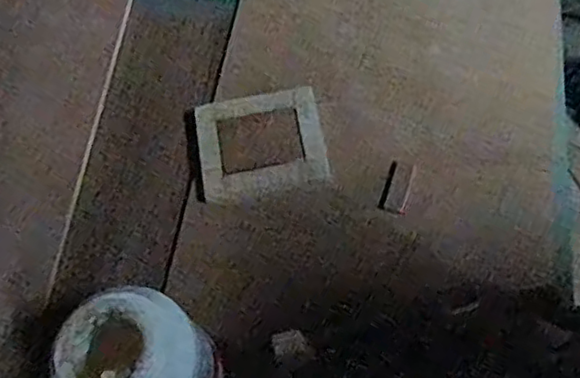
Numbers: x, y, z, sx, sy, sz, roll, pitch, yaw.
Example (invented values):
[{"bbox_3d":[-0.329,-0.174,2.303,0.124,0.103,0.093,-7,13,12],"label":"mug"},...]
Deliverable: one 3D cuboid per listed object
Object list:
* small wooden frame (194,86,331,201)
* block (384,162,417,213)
[{"bbox_3d":[-0.028,-0.045,0.608,0.116,0.013,0.101,-10,66,-2],"label":"small wooden frame"},{"bbox_3d":[0.102,-0.001,0.591,0.019,0.007,0.050,16,68,10],"label":"block"}]

